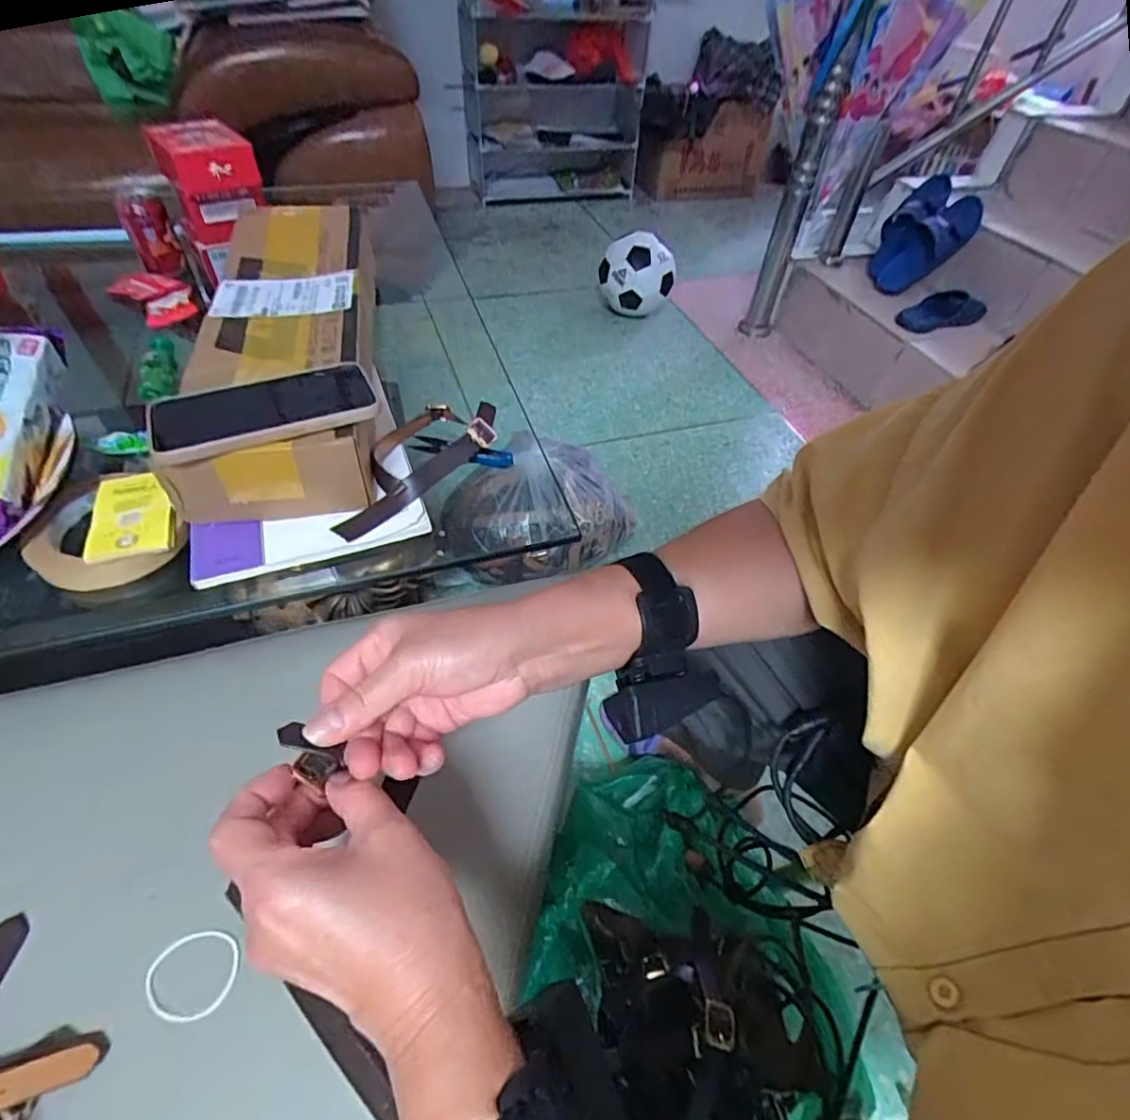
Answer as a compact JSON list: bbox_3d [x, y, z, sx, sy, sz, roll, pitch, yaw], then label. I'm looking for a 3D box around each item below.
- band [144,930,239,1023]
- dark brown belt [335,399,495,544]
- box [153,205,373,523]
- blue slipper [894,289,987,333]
[{"bbox_3d":[-0.206,0.230,0.321,0.049,0.005,0.041,-7,50,-10],"label":"band"},{"bbox_3d":[-0.136,-0.088,0.509,0.083,0.029,0.186,33,54,22],"label":"dark brown belt"},{"bbox_3d":[-0.278,-0.224,0.582,0.157,0.087,0.466,-10,51,-13],"label":"box"},{"bbox_3d":[0.878,-0.580,1.351,0.187,0.061,0.083,-15,52,-17],"label":"blue slipper"}]

